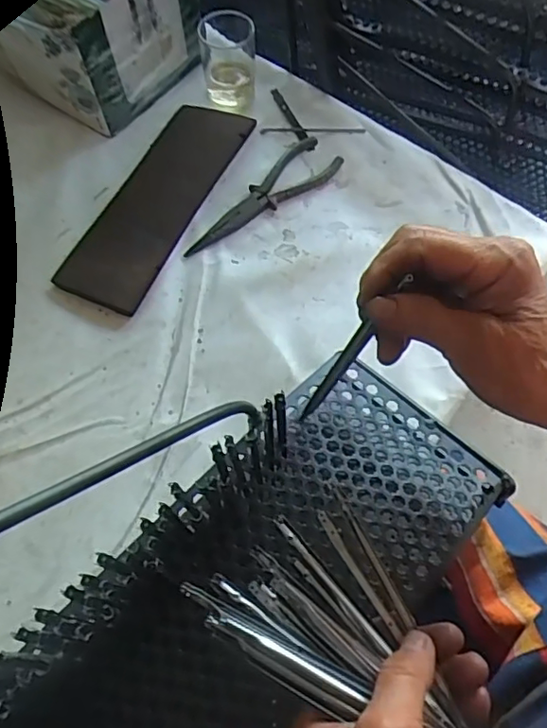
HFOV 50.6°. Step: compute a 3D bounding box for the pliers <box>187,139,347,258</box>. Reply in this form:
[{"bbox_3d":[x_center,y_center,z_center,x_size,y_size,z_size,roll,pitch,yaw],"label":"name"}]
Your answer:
[{"bbox_3d":[-0.004,-0.160,0.569,0.054,0.011,0.191,35,66,16],"label":"pliers"}]

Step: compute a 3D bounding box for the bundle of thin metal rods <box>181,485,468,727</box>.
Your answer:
[{"bbox_3d":[0.044,0.141,0.287,0.109,0.032,0.142,-28,62,-33],"label":"bundle of thin metal rods"}]

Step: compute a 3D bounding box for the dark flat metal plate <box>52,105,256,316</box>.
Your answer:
[{"bbox_3d":[-0.106,-0.162,0.564,0.080,0.021,0.257,20,63,9],"label":"dark flat metal plate"}]

